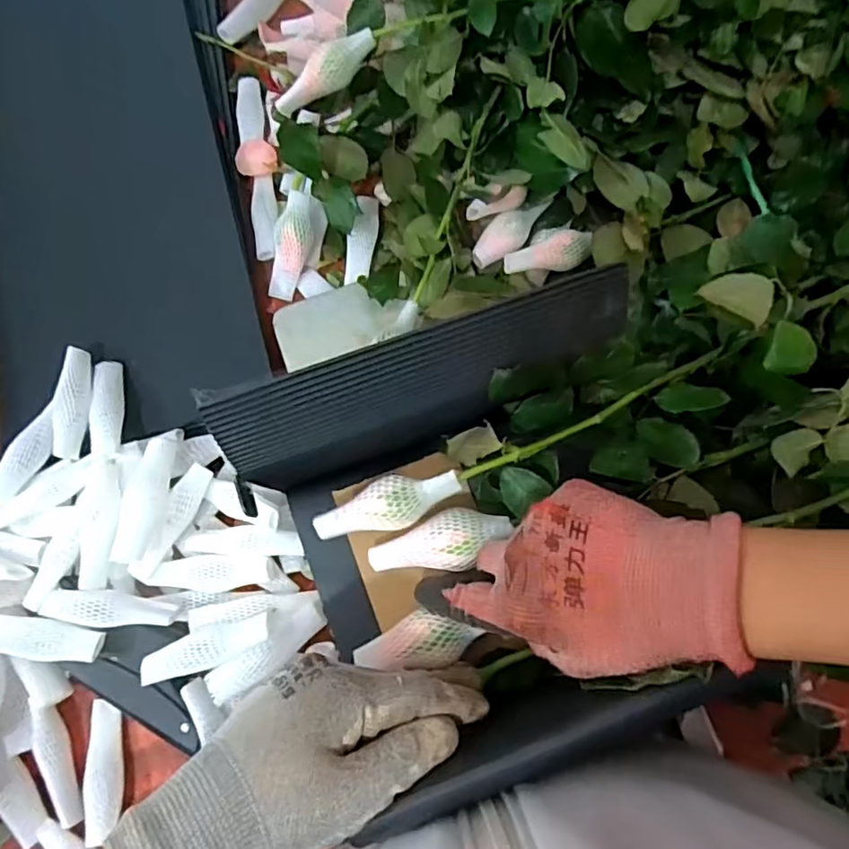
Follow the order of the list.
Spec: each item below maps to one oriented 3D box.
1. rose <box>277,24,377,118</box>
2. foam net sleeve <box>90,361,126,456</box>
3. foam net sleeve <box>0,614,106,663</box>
[{"bbox_3d":[-0.074,-0.258,0.426,0.085,0.024,0.021,-32,80,14],"label":"rose"},{"bbox_3d":[-0.243,-0.014,0.446,0.022,0.010,0.081,-11,65,-2],"label":"foam net sleeve"},{"bbox_3d":[-0.267,0.146,0.397,0.100,0.022,0.026,4,74,2],"label":"foam net sleeve"}]

